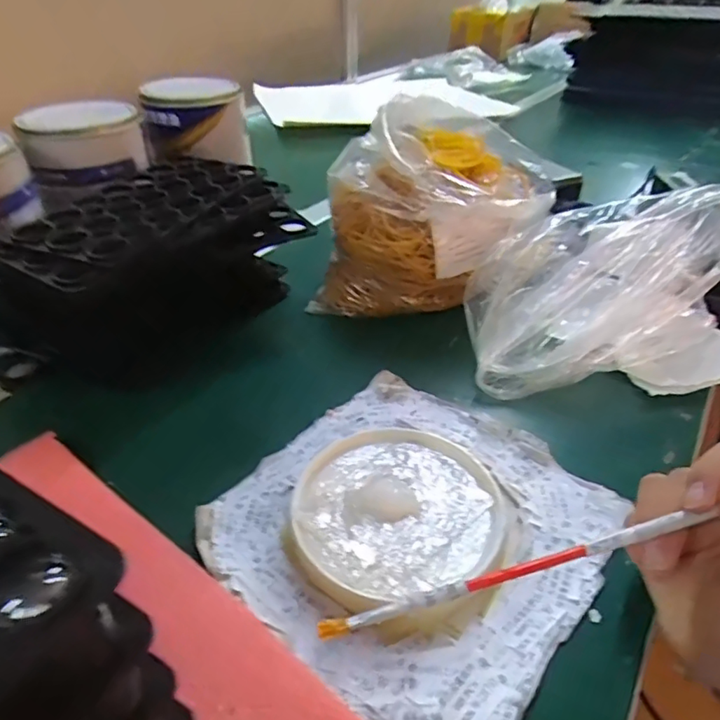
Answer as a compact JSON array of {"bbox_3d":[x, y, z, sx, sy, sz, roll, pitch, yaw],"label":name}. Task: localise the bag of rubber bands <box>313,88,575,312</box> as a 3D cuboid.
[{"bbox_3d":[0.070,-0.128,0.510,0.174,0.171,0.177,17,42,21],"label":"bag of rubber bands"}]

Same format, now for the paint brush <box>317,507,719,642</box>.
[{"bbox_3d":[0.102,0.081,0.238,0.246,0.007,0.007,-16,35,-5],"label":"paint brush"}]

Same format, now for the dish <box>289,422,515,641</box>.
[{"bbox_3d":[0.022,0.089,0.319,0.126,0.020,0.124,0,37,0],"label":"dish"}]

